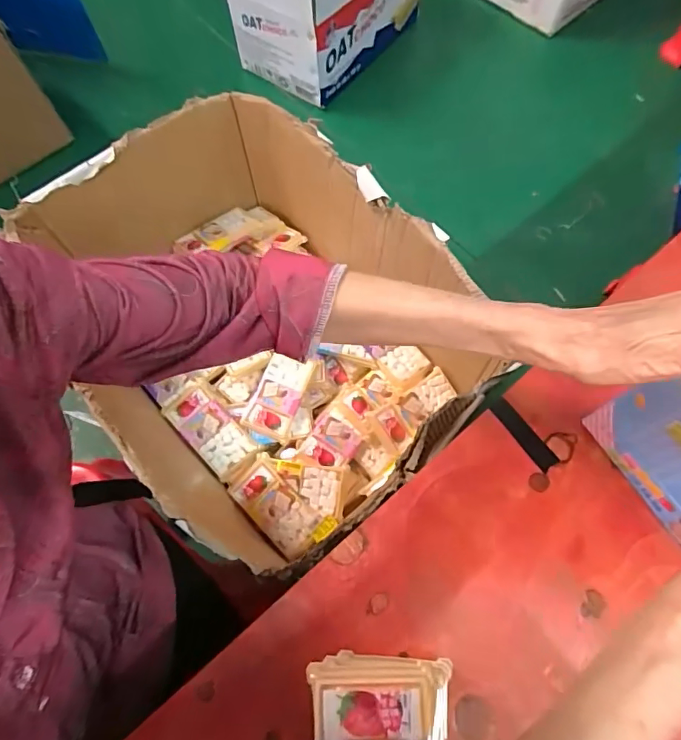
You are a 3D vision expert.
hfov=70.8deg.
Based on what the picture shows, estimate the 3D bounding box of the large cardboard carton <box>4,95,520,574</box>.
[{"bbox_3d":[-0.109,-0.054,0.659,0.416,0.256,0.466,-40,72,-14],"label":"large cardboard carton"}]

